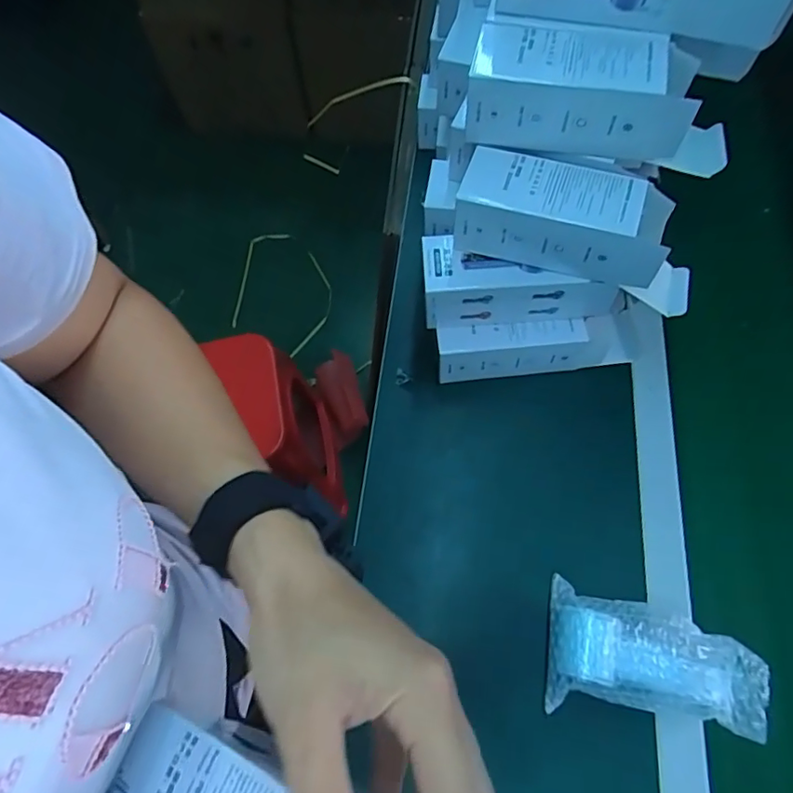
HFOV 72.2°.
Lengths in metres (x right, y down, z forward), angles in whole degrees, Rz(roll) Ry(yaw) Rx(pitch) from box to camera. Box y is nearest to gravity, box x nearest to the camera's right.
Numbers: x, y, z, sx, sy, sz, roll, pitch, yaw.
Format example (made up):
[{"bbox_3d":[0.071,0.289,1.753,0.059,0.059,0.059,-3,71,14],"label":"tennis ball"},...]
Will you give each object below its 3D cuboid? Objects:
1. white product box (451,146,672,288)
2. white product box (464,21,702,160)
[{"bbox_3d":[0.158,-0.175,0.526,0.197,0.072,0.079,16,66,10],"label":"white product box"},{"bbox_3d":[0.166,-0.279,0.499,0.193,0.073,0.086,11,66,8],"label":"white product box"}]

